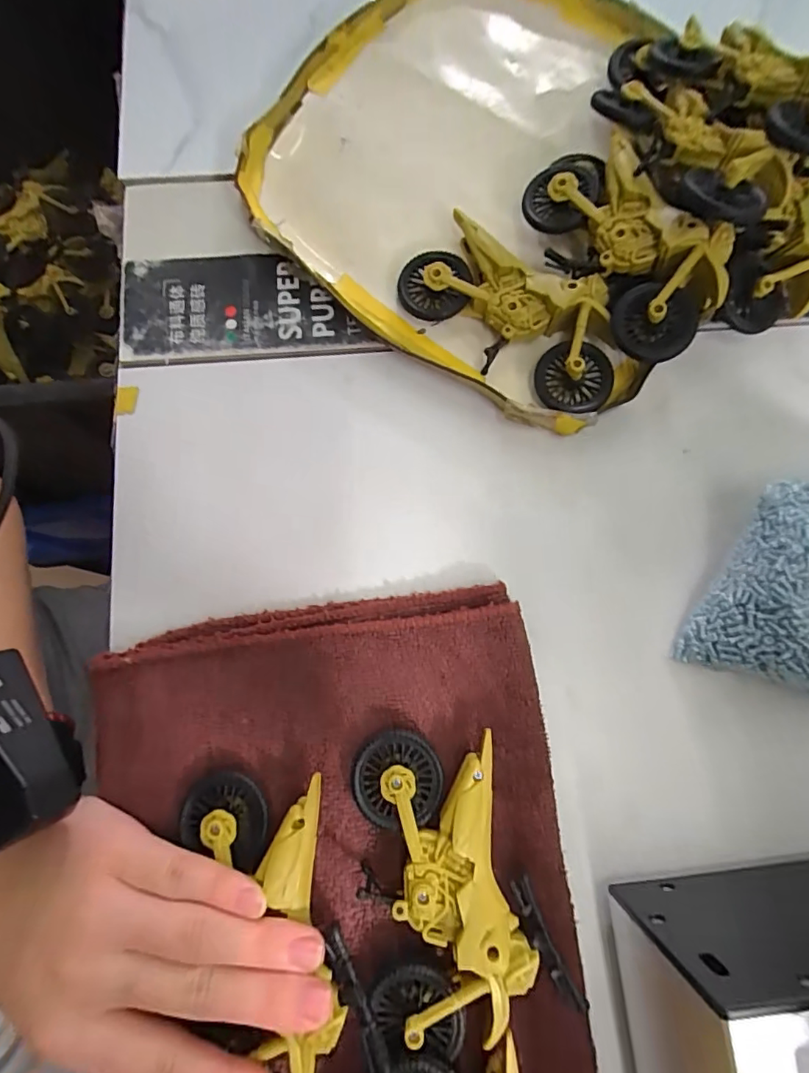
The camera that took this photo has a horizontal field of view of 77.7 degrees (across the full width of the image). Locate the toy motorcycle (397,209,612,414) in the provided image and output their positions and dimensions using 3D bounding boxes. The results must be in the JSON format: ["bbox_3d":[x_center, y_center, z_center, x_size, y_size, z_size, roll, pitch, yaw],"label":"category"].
[{"bbox_3d":[0.060,-0.120,0.259,0.120,0.026,0.070,33,79,6],"label":"toy motorcycle"}]

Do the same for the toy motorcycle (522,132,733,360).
[{"bbox_3d":[0.112,-0.149,0.252,0.065,0.047,0.124,-29,80,-7],"label":"toy motorcycle"}]

